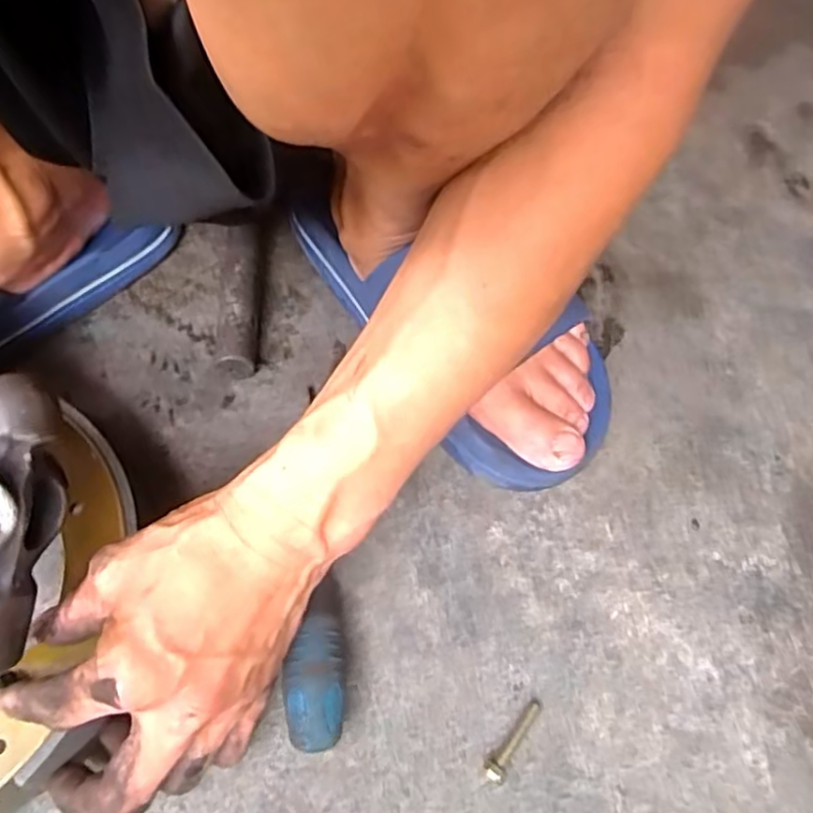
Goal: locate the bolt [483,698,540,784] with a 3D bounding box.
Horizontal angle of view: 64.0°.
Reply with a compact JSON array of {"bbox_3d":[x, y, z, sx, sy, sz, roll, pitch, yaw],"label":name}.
[{"bbox_3d":[0.051,0.158,0.307,0.011,0.006,0.041,34,62,17],"label":"bolt"}]

